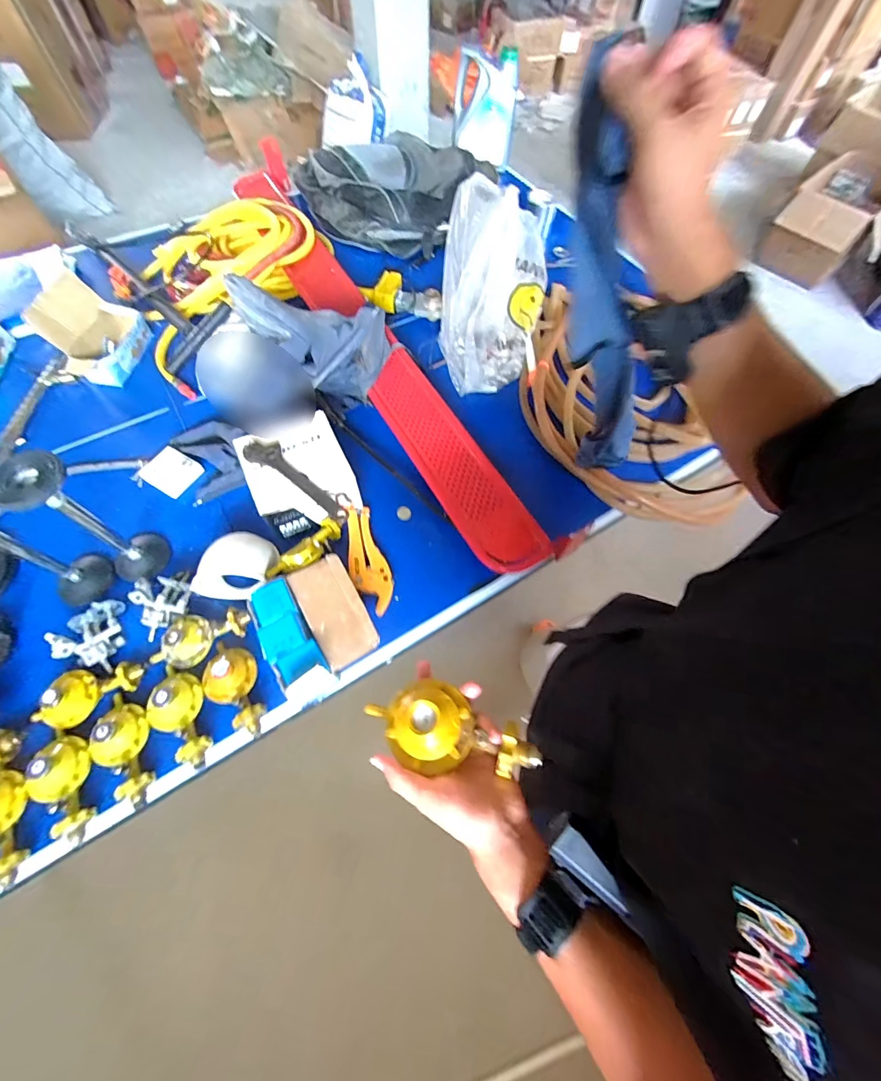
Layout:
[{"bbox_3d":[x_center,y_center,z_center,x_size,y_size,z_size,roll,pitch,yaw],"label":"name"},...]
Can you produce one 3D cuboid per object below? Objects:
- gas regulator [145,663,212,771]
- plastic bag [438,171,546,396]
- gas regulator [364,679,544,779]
[{"bbox_3d":[-0.404,0.267,0.638,0.081,0.048,0.153,-41,71,-19],"label":"gas regulator"},{"bbox_3d":[0.119,-0.566,0.942,0.237,0.250,0.380,8,64,3],"label":"plastic bag"},{"bbox_3d":[0.010,0.179,0.389,0.167,0.047,0.076,12,64,10],"label":"gas regulator"}]

